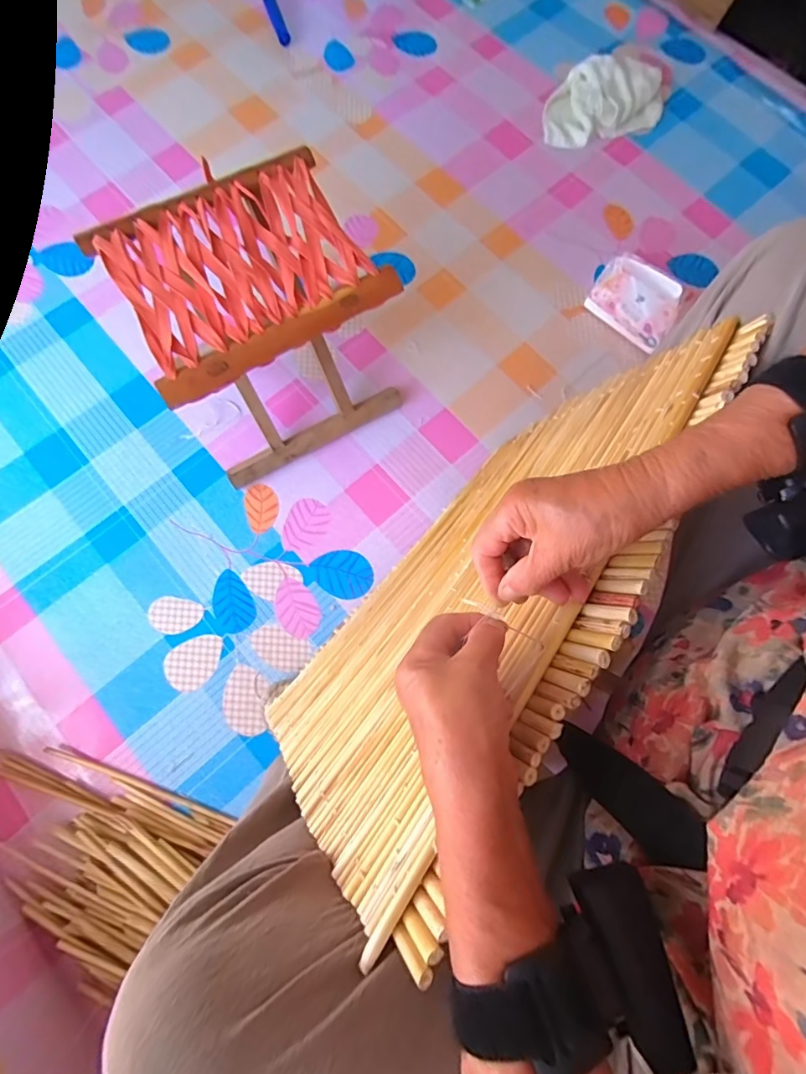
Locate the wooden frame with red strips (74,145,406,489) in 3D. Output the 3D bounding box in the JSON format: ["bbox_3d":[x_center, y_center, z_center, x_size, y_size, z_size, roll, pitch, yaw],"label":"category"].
[{"bbox_3d":[-0.183,-0.270,0.669,0.278,0.254,0.246,-29,80,-10],"label":"wooden frame with red strips"}]

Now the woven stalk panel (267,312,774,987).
[{"bbox_3d":[0.058,0.029,0.501,0.026,0.448,0.493,42,77,-16],"label":"woven stalk panel"}]

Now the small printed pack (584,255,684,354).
[{"bbox_3d":[0.371,-0.376,0.794,0.059,0.085,0.145,-43,80,-12],"label":"small printed pack"}]

